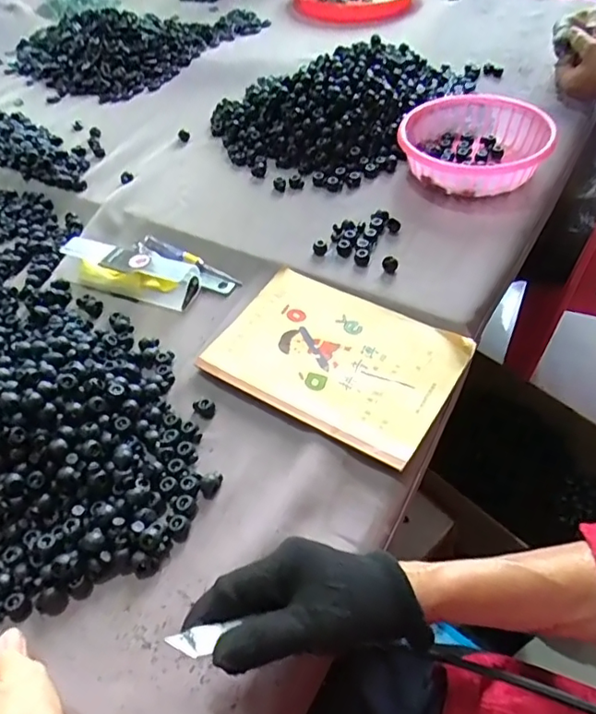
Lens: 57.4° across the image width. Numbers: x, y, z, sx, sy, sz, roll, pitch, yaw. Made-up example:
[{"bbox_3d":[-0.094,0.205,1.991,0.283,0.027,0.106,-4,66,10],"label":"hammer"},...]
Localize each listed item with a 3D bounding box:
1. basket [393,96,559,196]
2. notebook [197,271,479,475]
[{"bbox_3d":[0.197,-0.244,0.617,0.156,0.052,0.179,9,51,14],"label":"basket"},{"bbox_3d":[0.033,-0.002,0.480,0.200,0.012,0.141,26,57,26],"label":"notebook"}]

